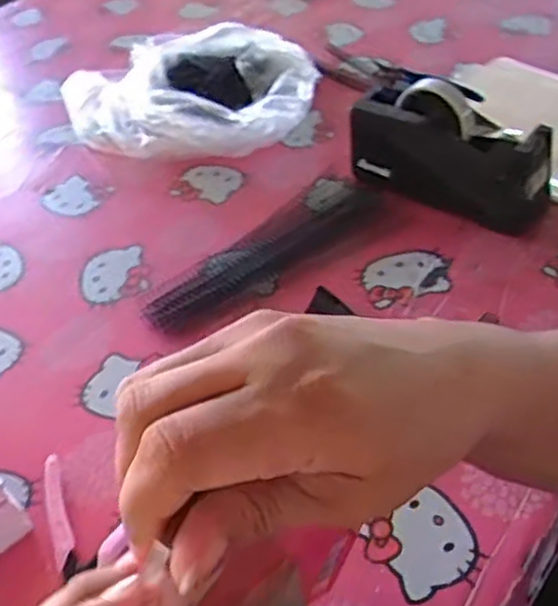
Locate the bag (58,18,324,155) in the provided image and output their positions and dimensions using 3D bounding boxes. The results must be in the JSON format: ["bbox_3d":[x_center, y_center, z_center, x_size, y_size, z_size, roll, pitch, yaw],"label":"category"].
[{"bbox_3d":[-0.127,-0.272,0.935,0.340,0.081,0.228,1,44,7],"label":"bag"}]

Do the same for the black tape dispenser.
[{"bbox_3d":[0.173,-0.154,0.738,0.201,0.114,0.063,24,51,28],"label":"black tape dispenser"}]

